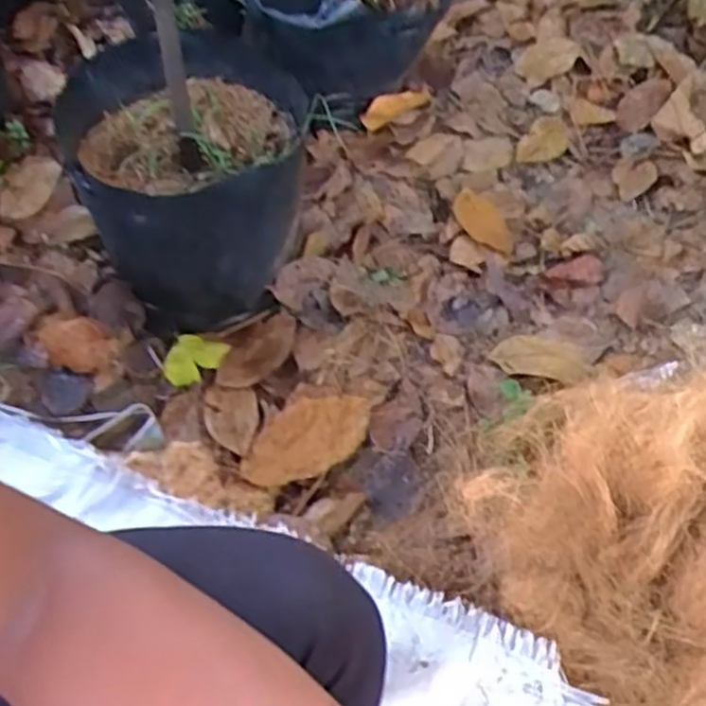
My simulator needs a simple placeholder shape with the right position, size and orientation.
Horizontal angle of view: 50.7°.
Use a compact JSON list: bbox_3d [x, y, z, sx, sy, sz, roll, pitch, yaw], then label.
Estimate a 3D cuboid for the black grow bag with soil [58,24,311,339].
[{"bbox_3d":[-0.147,-0.163,0.746,0.216,0.201,0.250,-19,54,-12],"label":"black grow bag with soil"}]

